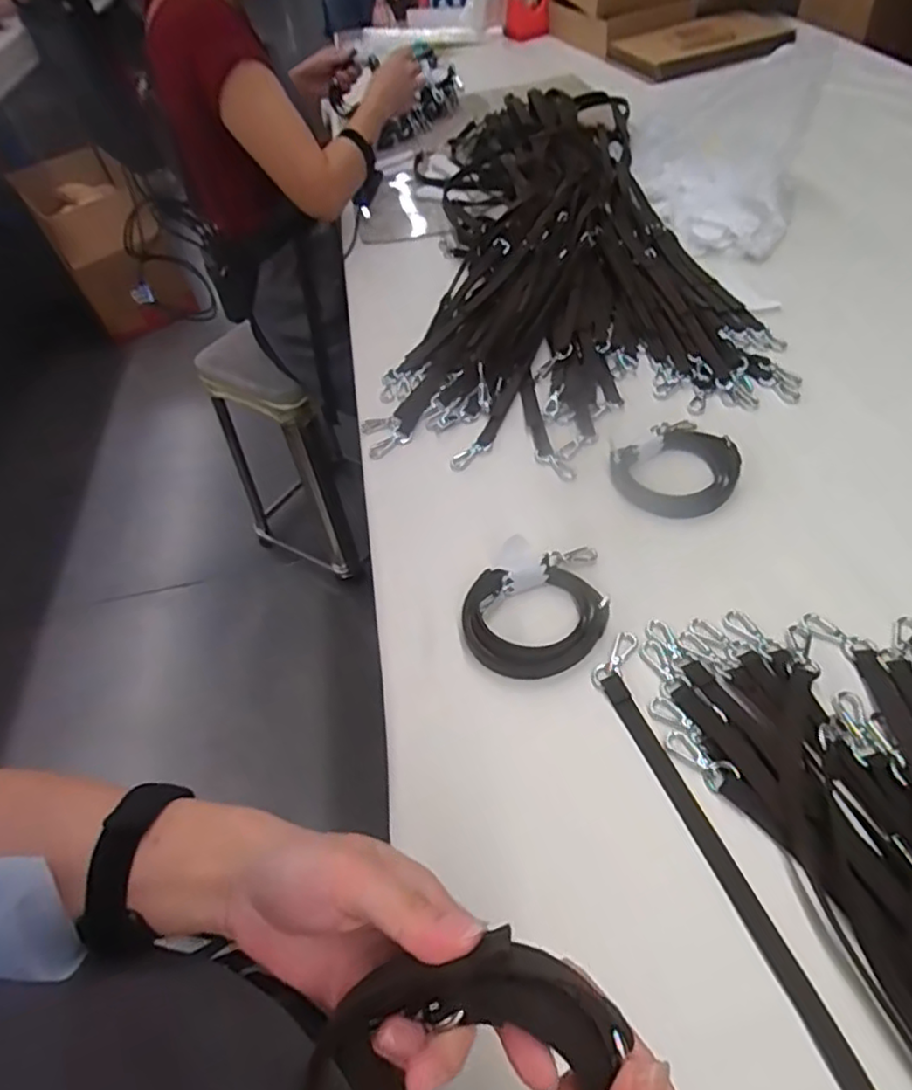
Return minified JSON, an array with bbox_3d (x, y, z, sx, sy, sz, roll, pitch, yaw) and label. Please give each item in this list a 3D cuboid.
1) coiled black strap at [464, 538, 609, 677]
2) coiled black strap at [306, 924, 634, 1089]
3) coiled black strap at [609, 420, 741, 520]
[{"bbox_3d":[0.069,0.051,0.562,0.122,0.029,0.124,-4,50,5],"label":"coiled black strap"},{"bbox_3d":[0.002,0.205,0.241,0.102,0.016,0.127,35,100,11],"label":"coiled black strap"},{"bbox_3d":[0.231,-0.079,0.663,0.131,0.016,0.114,-30,52,-17],"label":"coiled black strap"}]

